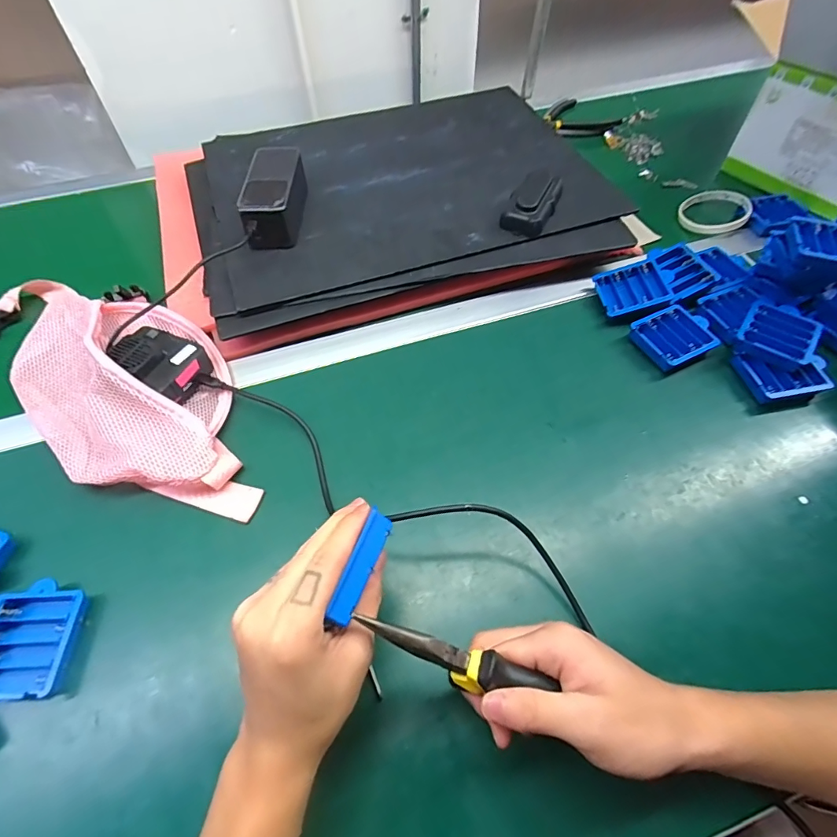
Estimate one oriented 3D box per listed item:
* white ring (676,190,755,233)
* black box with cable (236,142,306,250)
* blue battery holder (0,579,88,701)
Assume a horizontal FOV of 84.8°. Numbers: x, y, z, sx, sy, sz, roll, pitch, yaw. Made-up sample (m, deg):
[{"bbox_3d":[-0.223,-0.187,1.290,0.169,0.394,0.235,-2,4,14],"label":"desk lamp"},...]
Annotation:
[{"bbox_3d":[0.394,-0.276,0.613,0.088,0.016,0.064,35,86,34],"label":"white ring"},{"bbox_3d":[-0.169,-0.266,0.545,0.058,0.052,0.140,-2,56,-1],"label":"black box with cable"},{"bbox_3d":[-0.285,0.162,0.336,0.064,0.017,0.075,-2,56,-1],"label":"blue battery holder"}]

